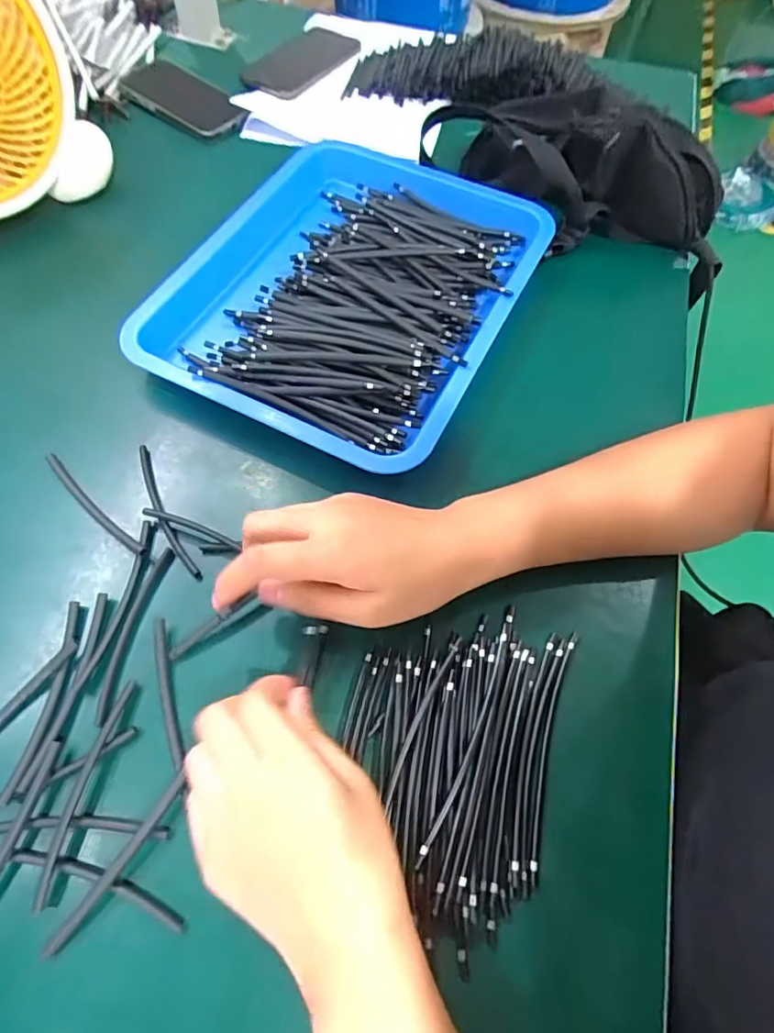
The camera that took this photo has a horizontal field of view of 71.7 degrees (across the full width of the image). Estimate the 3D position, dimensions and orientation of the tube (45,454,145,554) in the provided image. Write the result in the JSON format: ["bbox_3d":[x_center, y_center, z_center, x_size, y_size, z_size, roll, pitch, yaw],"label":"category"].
[{"bbox_3d":[-0.207,-0.007,0.376,0.113,0.011,0.012,39,69,16],"label":"tube"}]

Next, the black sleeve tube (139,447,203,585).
[{"bbox_3d":[-0.157,-0.004,0.377,0.012,0.008,0.117,-26,67,-14],"label":"black sleeve tube"}]

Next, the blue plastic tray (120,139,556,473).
[{"bbox_3d":[-0.034,-0.204,0.464,0.280,0.036,0.333,25,65,10],"label":"blue plastic tray"}]

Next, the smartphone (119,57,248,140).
[{"bbox_3d":[-0.229,-0.474,0.601,0.169,0.012,0.084,37,68,15],"label":"smartphone"}]

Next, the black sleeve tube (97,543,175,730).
[{"bbox_3d":[-0.164,0.072,0.342,0.013,0.007,0.112,12,64,4],"label":"black sleeve tube"}]

